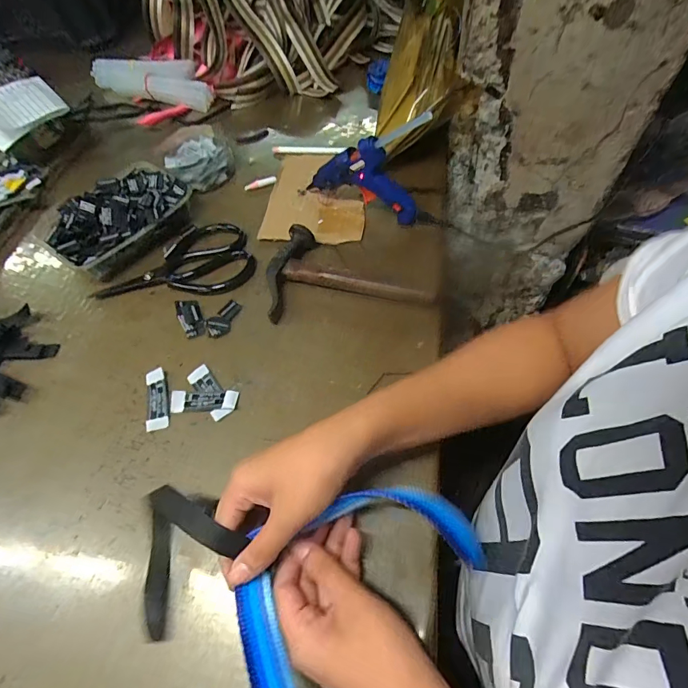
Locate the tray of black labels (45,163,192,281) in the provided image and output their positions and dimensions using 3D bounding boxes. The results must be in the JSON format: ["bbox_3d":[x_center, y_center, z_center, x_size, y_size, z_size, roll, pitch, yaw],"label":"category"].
[{"bbox_3d":[-0.272,-0.156,0.514,0.122,0.039,0.170,30,64,20],"label":"tray of black labels"}]

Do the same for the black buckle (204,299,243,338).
[{"bbox_3d":[-0.130,-0.028,0.449,0.027,0.004,0.051,19,61,14],"label":"black buckle"}]

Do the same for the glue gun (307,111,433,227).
[{"bbox_3d":[0.021,-0.203,0.473,0.136,0.124,0.025,21,62,15],"label":"glue gun"}]

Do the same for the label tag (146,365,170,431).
[{"bbox_3d":[-0.181,0.053,0.403,0.021,0.005,0.063,-15,58,-6],"label":"label tag"}]

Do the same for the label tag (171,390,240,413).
[{"bbox_3d":[-0.133,0.054,0.397,0.064,0.005,0.020,-1,58,3],"label":"label tag"}]

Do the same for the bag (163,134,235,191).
[{"bbox_3d":[-0.198,-0.255,0.579,0.092,0.027,0.081,33,65,21],"label":"bag"}]

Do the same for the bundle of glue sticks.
[{"bbox_3d":[-0.323,-0.449,0.701,0.247,0.039,0.072,20,62,17],"label":"bundle of glue sticks"}]

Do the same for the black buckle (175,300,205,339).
[{"bbox_3d":[-0.165,-0.029,0.447,0.024,0.011,0.048,-22,59,-10],"label":"black buckle"}]

